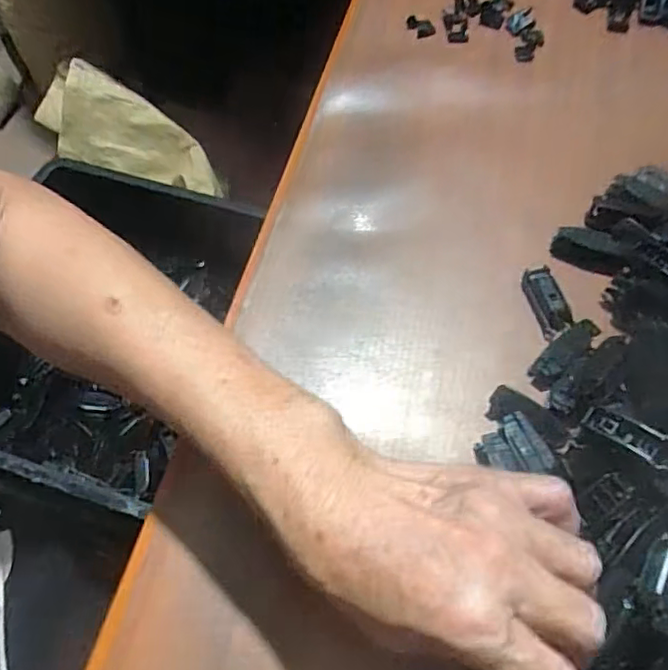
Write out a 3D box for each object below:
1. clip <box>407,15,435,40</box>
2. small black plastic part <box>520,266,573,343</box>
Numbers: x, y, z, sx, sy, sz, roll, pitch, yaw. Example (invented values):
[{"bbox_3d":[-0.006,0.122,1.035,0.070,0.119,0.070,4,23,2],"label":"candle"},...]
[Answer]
[{"bbox_3d":[0.077,-0.273,0.534,0.013,0.013,0.027,-30,65,-14],"label":"clip"},{"bbox_3d":[0.139,-0.021,0.391,0.020,0.010,0.047,-13,70,-7],"label":"small black plastic part"}]

